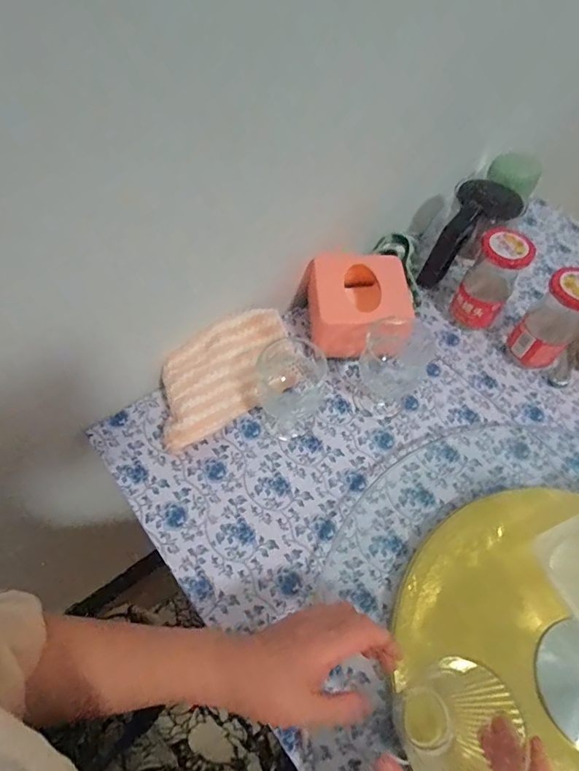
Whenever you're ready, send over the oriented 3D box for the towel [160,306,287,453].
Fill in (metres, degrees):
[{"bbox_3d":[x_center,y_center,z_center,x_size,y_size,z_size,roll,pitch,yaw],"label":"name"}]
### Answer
[{"bbox_3d":[-0.080,-0.009,0.507,0.092,0.052,0.183,36,63,18],"label":"towel"}]

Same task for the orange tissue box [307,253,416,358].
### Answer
[{"bbox_3d":[0.078,-0.091,0.540,0.108,0.079,0.119,-2,58,-4],"label":"orange tissue box"}]

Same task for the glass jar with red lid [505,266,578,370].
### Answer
[{"bbox_3d":[0.304,-0.072,0.525,0.066,0.123,0.060,-39,68,-24],"label":"glass jar with red lid"}]

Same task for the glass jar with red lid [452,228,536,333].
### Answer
[{"bbox_3d":[0.241,-0.122,0.554,0.055,0.122,0.061,34,63,17],"label":"glass jar with red lid"}]

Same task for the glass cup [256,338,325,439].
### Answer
[{"bbox_3d":[0.003,0.004,0.480,0.075,0.092,0.070,1,58,-2],"label":"glass cup"}]

